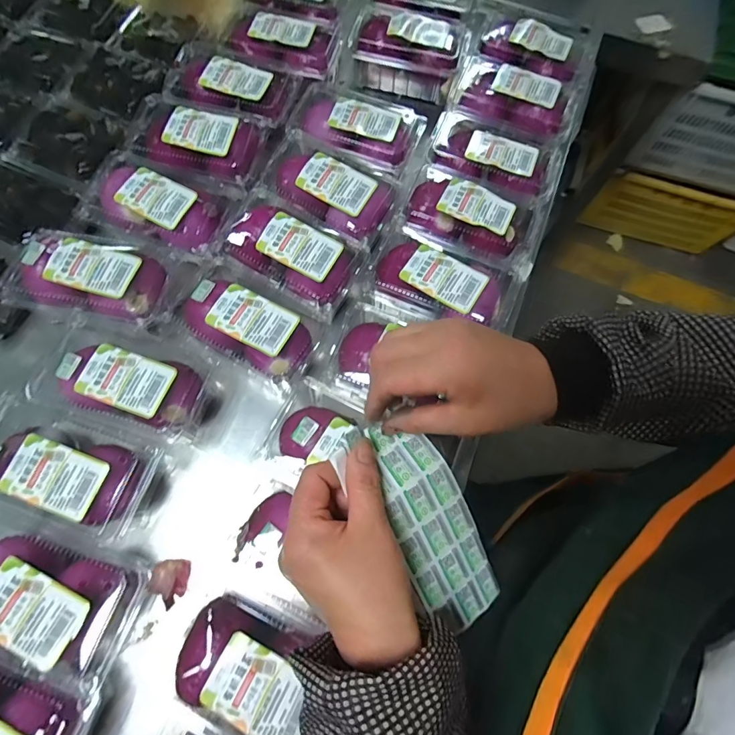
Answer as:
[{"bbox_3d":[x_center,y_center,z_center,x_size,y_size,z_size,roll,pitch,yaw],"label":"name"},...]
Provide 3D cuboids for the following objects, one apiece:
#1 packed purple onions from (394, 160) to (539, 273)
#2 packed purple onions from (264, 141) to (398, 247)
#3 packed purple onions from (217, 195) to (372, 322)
[{"bbox_3d":[0.128,-0.180,0.530,0.167,0.076,0.111,19,71,5],"label":"packed purple onions"},{"bbox_3d":[-0.050,-0.232,0.521,0.170,0.044,0.116,28,72,7],"label":"packed purple onions"},{"bbox_3d":[-0.093,-0.141,0.491,0.169,0.043,0.109,29,72,8],"label":"packed purple onions"}]

